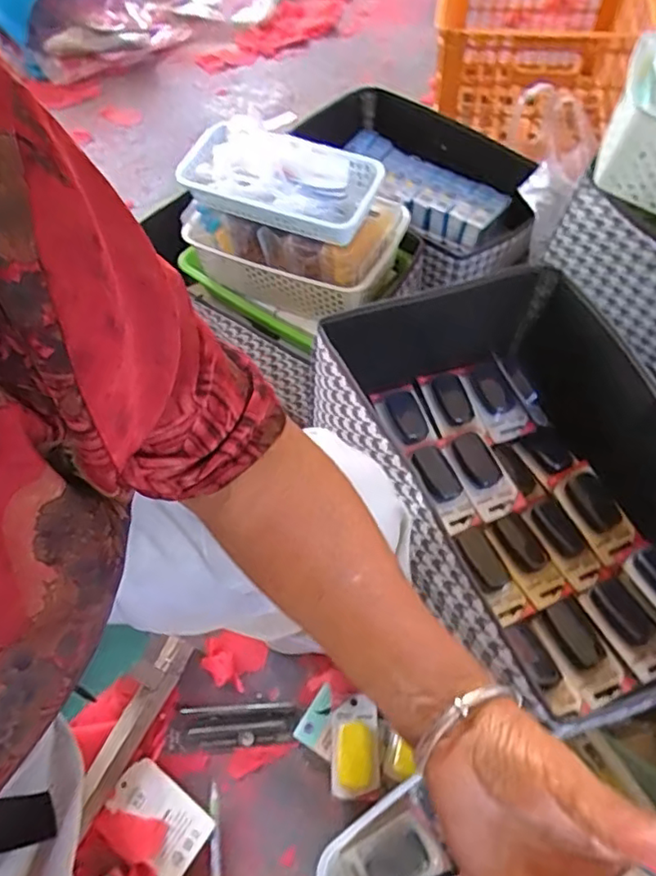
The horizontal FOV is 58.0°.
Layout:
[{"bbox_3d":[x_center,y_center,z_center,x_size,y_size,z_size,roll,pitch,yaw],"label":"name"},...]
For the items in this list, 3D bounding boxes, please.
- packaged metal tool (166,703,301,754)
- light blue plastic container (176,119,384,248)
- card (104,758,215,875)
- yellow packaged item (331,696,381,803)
[{"bbox_3d":[-0.116,0.353,0.726,0.158,0.009,0.050,-5,58,0],"label":"packaged metal tool"},{"bbox_3d":[-0.069,-0.344,0.792,0.265,0.067,0.119,19,61,15],"label":"light blue plastic container"},{"bbox_3d":[-0.197,0.435,0.679,0.121,0.006,0.076,30,69,22],"label":"card"},{"bbox_3d":[0.032,0.361,0.692,0.057,0.014,0.103,-2,58,3],"label":"yellow packaged item"}]

